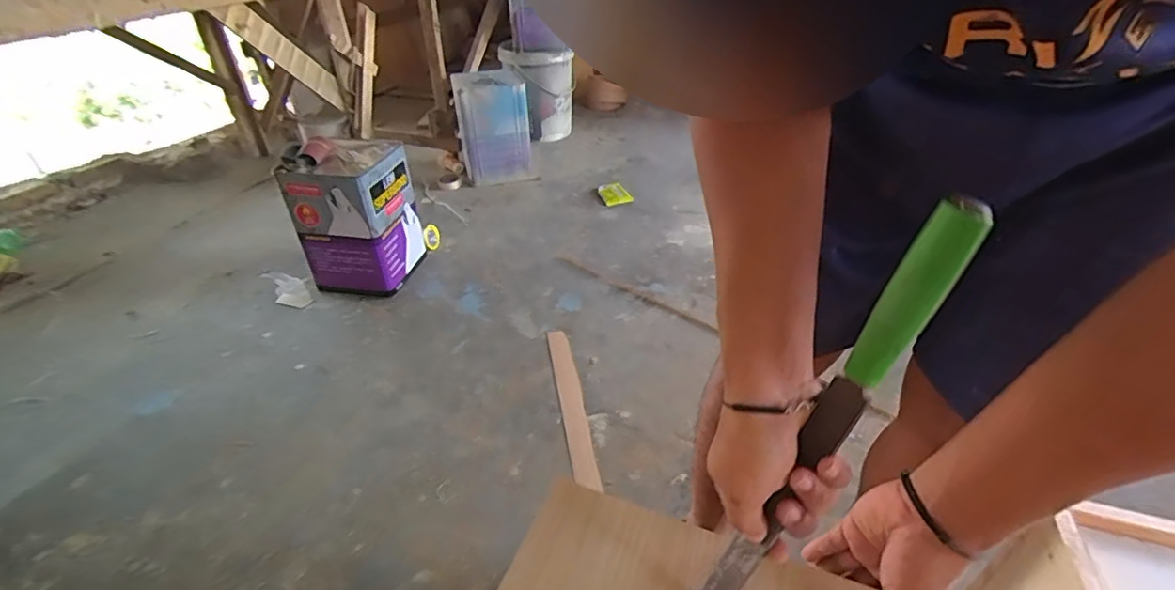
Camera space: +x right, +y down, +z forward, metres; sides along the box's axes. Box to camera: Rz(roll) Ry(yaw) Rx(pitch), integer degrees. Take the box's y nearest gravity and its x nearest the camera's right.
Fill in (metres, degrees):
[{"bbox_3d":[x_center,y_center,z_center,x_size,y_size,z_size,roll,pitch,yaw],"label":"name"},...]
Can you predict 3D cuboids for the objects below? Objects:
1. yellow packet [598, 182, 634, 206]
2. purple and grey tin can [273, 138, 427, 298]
[{"bbox_3d":[0.094,-0.358,1.913,0.092,0.026,0.135,-13,37,-15],"label":"yellow packet"},{"bbox_3d":[-0.631,-0.218,1.506,0.247,0.361,0.260,6,36,12],"label":"purple and grey tin can"}]

